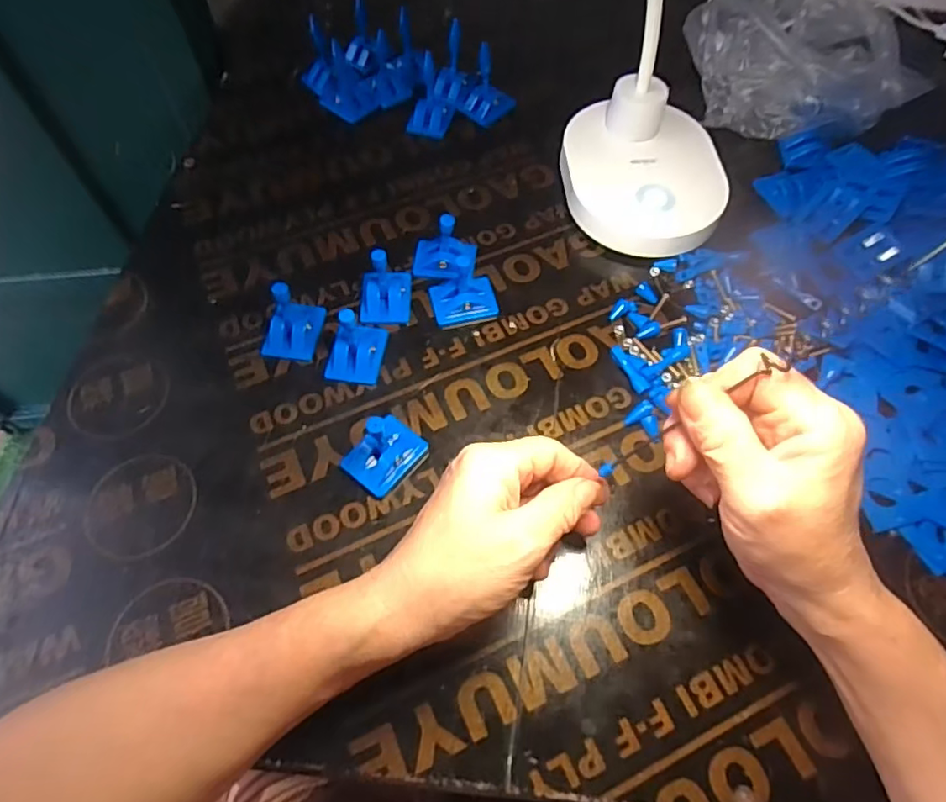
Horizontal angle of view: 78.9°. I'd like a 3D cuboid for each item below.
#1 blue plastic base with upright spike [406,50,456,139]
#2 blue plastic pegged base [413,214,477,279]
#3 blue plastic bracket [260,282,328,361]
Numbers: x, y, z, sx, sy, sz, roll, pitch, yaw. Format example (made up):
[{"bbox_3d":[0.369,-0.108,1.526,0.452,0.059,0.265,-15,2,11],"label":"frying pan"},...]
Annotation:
[{"bbox_3d":[-0.037,-0.259,0.486,0.032,0.053,0.036,13,63,7],"label":"blue plastic base with upright spike"},{"bbox_3d":[-0.021,-0.112,0.410,0.044,0.045,0.031,5,62,3],"label":"blue plastic pegged base"},{"bbox_3d":[-0.122,-0.053,0.377,0.036,0.040,0.036,4,62,3],"label":"blue plastic bracket"}]

